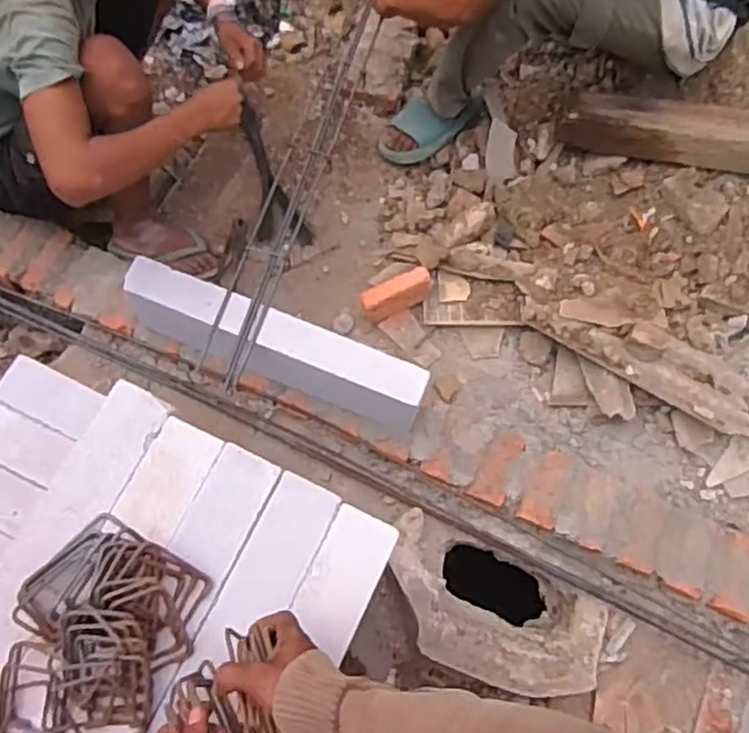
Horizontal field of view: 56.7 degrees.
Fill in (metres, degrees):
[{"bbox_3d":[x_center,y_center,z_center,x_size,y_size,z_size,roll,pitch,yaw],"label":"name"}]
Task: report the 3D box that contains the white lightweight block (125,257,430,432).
[{"bbox_3d":[-0.198,-0.034,1.387,0.609,0.220,0.093,20,74,4],"label":"white lightweight block"}]

